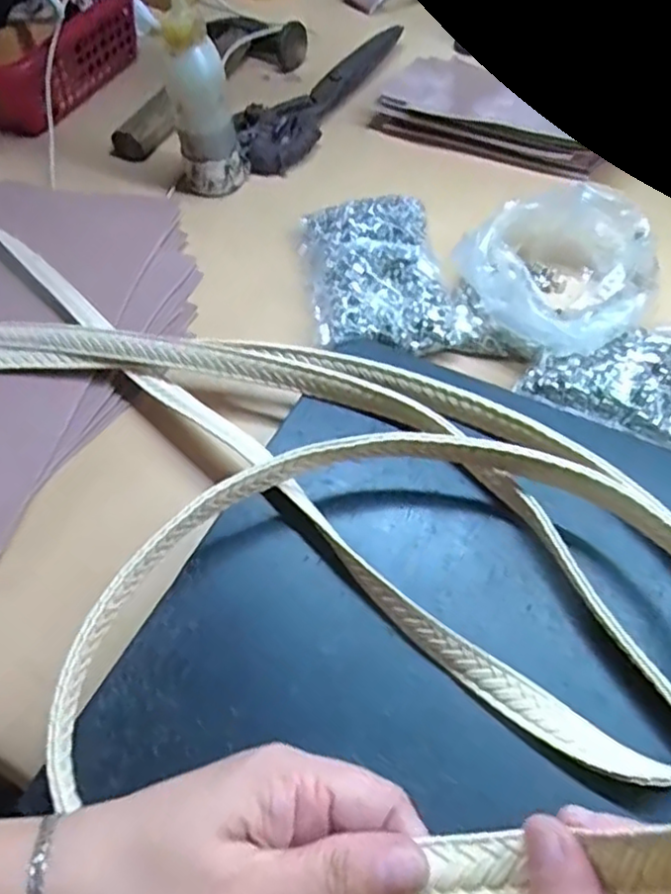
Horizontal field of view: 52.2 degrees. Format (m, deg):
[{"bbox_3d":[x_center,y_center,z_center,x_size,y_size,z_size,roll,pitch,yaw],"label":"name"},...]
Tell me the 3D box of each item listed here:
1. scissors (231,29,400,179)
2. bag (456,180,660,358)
[{"bbox_3d":[-0.020,-0.314,0.602,0.070,0.014,0.229,23,60,17],"label":"scissors"},{"bbox_3d":[0.151,-0.111,0.436,0.120,0.043,0.118,-10,56,-4],"label":"bag"}]

